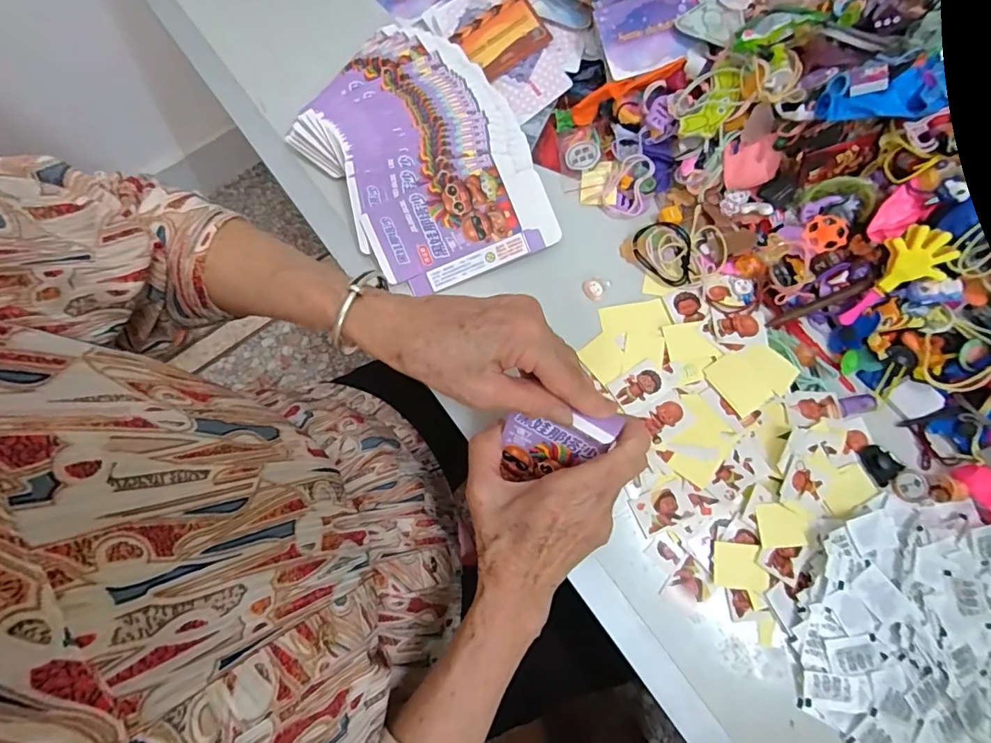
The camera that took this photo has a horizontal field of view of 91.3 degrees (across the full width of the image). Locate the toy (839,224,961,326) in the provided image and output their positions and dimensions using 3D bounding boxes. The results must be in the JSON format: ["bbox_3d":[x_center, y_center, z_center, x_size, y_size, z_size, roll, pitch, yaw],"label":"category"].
[{"bbox_3d":[0.300,-0.070,0.368,0.041,0.010,0.084,43,115,11],"label":"toy"}]

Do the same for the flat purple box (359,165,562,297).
[{"bbox_3d":[-0.028,-0.119,0.404,0.147,0.006,0.081,-21,94,0],"label":"flat purple box"}]

